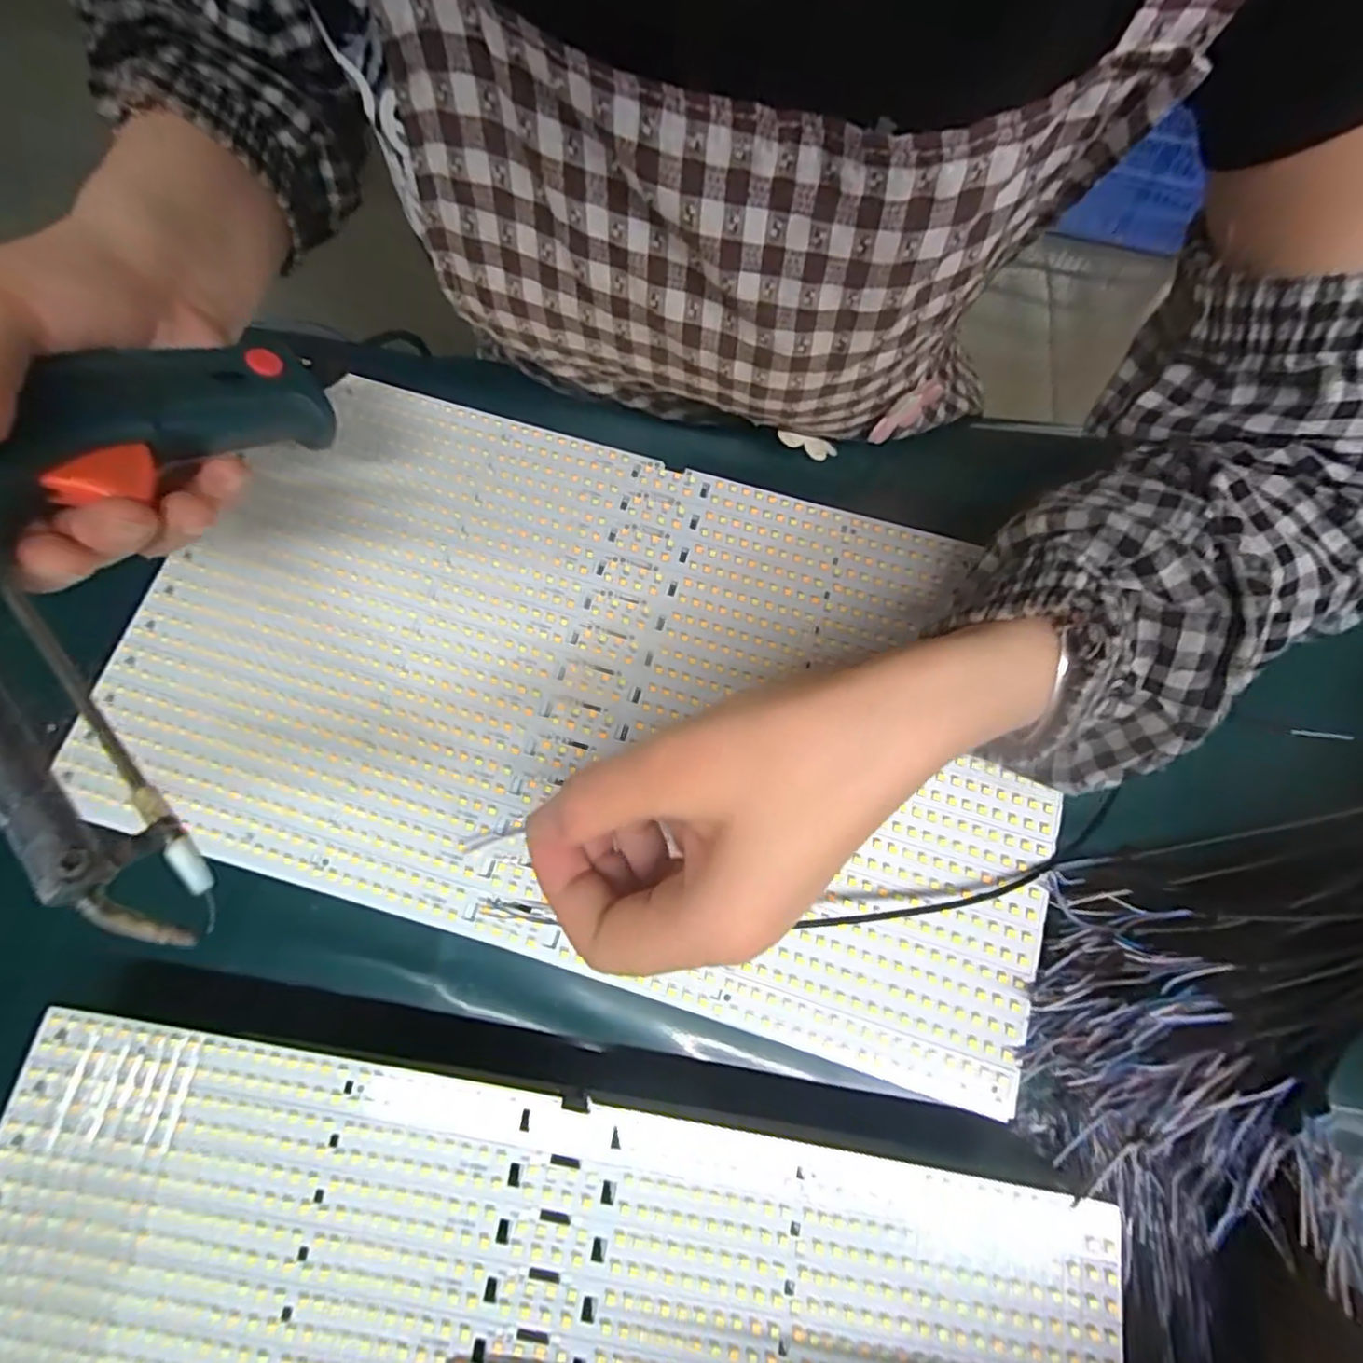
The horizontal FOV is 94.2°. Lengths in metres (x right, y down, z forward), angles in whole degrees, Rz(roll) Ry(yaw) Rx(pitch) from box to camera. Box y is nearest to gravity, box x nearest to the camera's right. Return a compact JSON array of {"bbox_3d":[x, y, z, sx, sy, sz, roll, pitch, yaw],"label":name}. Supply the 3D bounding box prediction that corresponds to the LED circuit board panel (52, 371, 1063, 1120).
[{"bbox_3d":[-0.039,0.001,0.287,0.409,0.007,0.234,17,76,4],"label":"LED circuit board panel"}]

